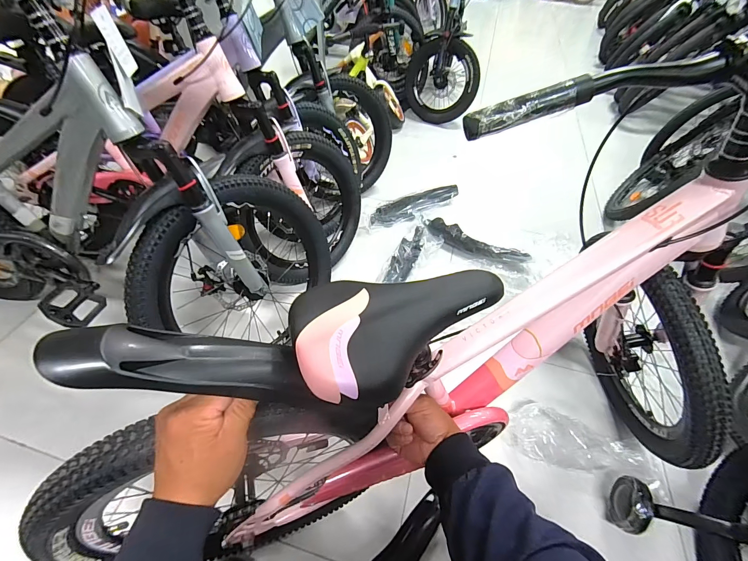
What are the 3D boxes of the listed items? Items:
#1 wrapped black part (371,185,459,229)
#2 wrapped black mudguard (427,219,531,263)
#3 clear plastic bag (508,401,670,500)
[{"bbox_3d":[0.174,-0.309,1.394,0.433,0.049,0.080,-22,54,-21],"label":"wrapped black part"},{"bbox_3d":[0.366,-0.135,1.268,0.397,0.086,0.079,30,54,20],"label":"wrapped black mudguard"},{"bbox_3d":[0.519,0.411,0.846,0.355,0.056,0.136,14,50,8],"label":"clear plastic bag"}]

